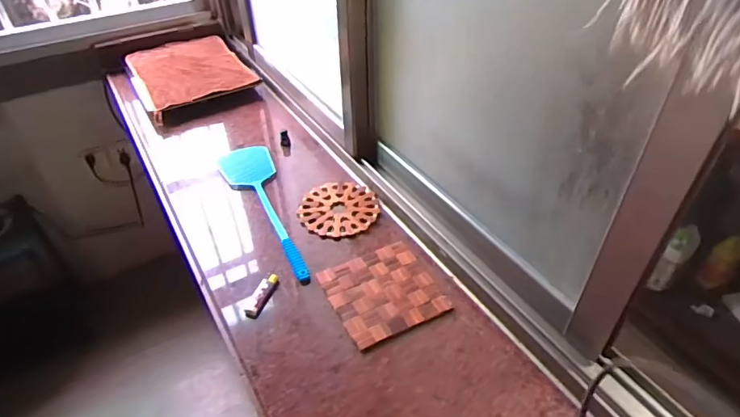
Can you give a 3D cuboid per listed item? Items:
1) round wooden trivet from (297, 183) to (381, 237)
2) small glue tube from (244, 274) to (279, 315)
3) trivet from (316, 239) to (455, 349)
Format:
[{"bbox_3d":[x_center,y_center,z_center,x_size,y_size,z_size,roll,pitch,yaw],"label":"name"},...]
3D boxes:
[{"bbox_3d":[-0.065,0.000,0.984,0.160,0.017,0.155,0,40,0],"label":"round wooden trivet"},{"bbox_3d":[-0.187,0.146,0.821,0.024,0.015,0.089,11,42,12],"label":"small glue tube"},{"bbox_3d":[0.022,0.137,0.816,0.172,0.008,0.178,-18,44,-20],"label":"trivet"}]

